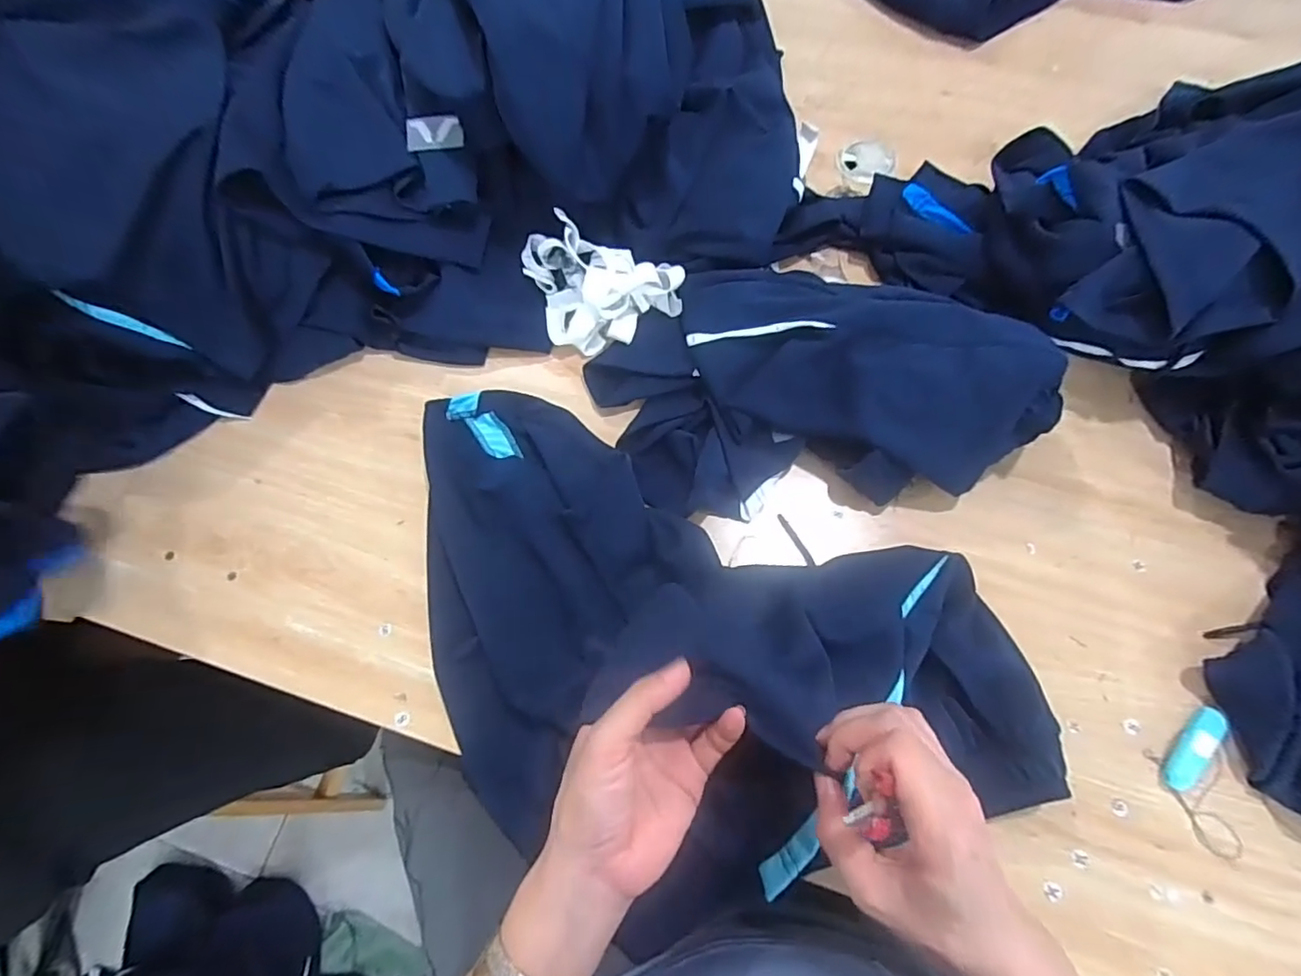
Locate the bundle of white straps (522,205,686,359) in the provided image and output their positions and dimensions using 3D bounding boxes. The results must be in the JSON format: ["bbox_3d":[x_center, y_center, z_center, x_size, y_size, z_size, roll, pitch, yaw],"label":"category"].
[{"bbox_3d":[-0.045,-0.204,0.563,0.137,0.056,0.111,-23,72,-6],"label":"bundle of white straps"}]

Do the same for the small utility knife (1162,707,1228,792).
[{"bbox_3d":[0.406,0.193,0.428,0.020,0.009,0.070,37,76,14],"label":"small utility knife"}]

